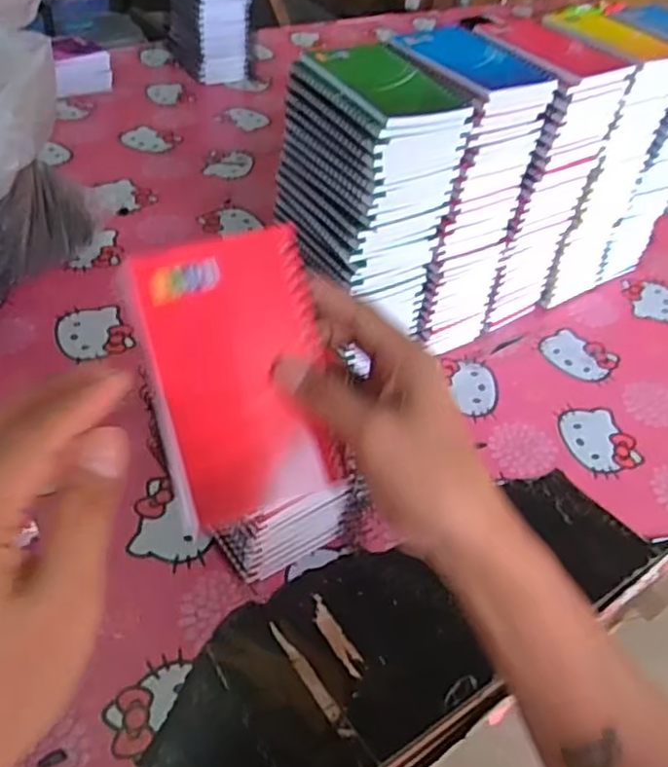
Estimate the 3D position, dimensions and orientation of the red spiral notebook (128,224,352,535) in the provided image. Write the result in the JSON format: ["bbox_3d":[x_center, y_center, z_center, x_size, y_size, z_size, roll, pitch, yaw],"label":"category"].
[{"bbox_3d":[-0.044,-0.003,0.334,0.082,0.132,0.012,-14,11,-12],"label":"red spiral notebook"}]

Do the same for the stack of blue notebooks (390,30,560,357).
[{"bbox_3d":[0.106,-0.173,0.681,0.108,0.285,0.123,-25,52,-30],"label":"stack of blue notebooks"}]

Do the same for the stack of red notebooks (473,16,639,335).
[{"bbox_3d":[0.183,-0.205,0.724,0.109,0.282,0.128,-21,50,-27],"label":"stack of red notebooks"}]

